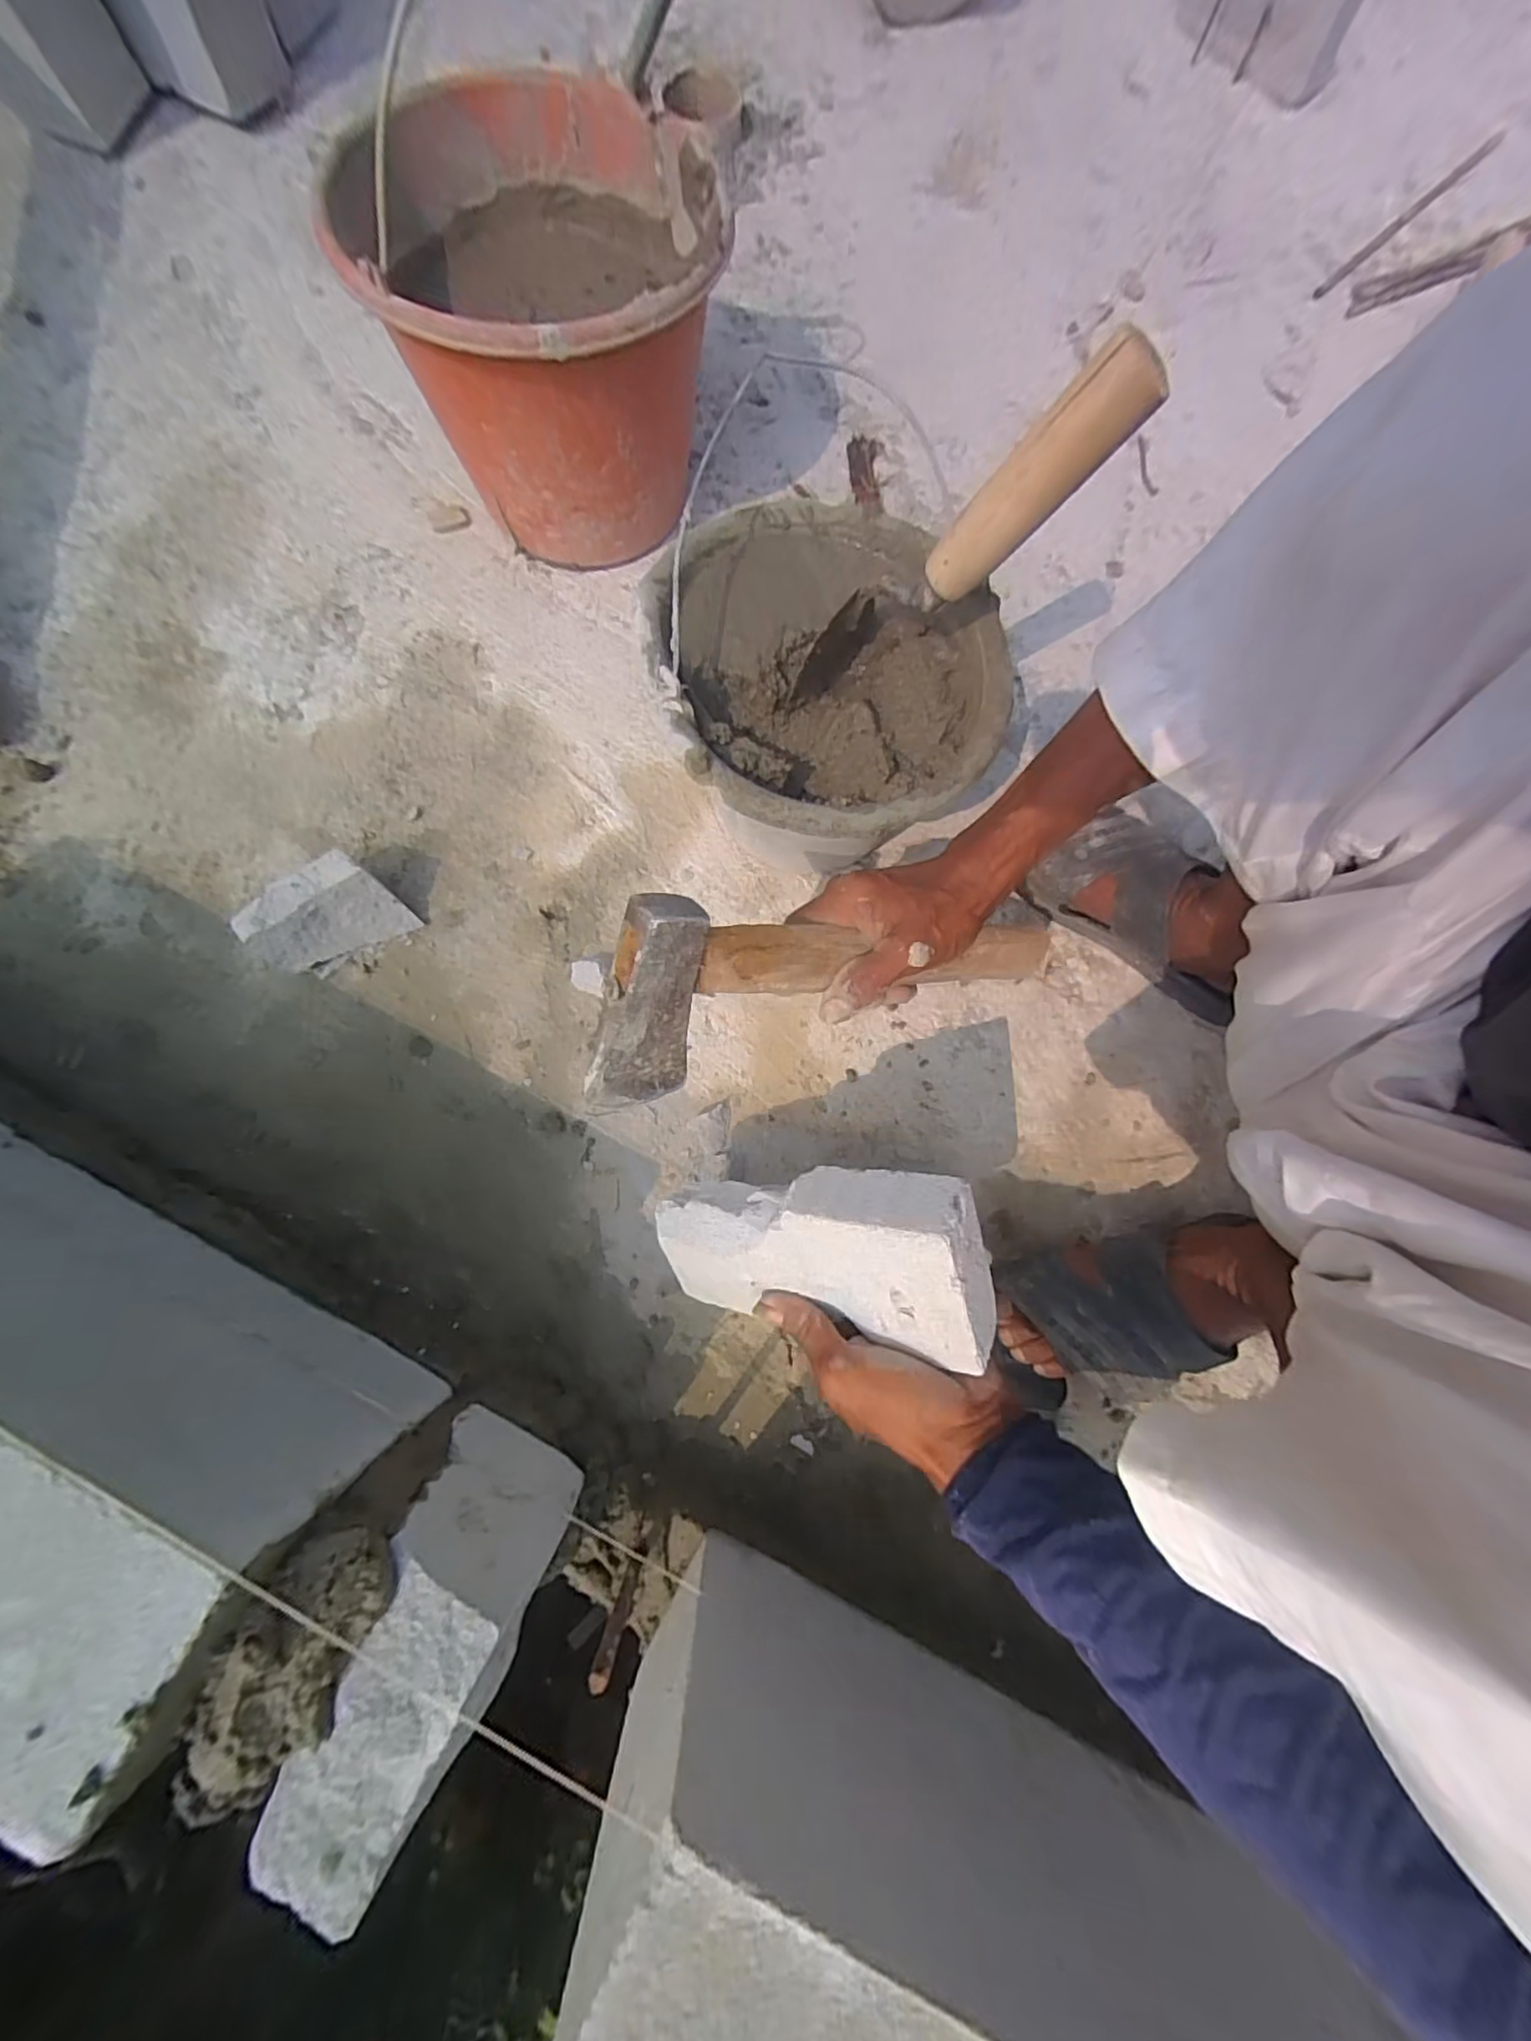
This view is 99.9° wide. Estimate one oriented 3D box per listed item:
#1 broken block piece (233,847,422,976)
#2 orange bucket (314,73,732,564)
[{"bbox_3d":[-0.352,-0.090,0.513,0.117,0.053,0.067,-24,78,-7],"label":"broken block piece"},{"bbox_3d":[-0.166,-0.550,0.536,0.248,0.213,0.271,0,76,-1],"label":"orange bucket"}]

